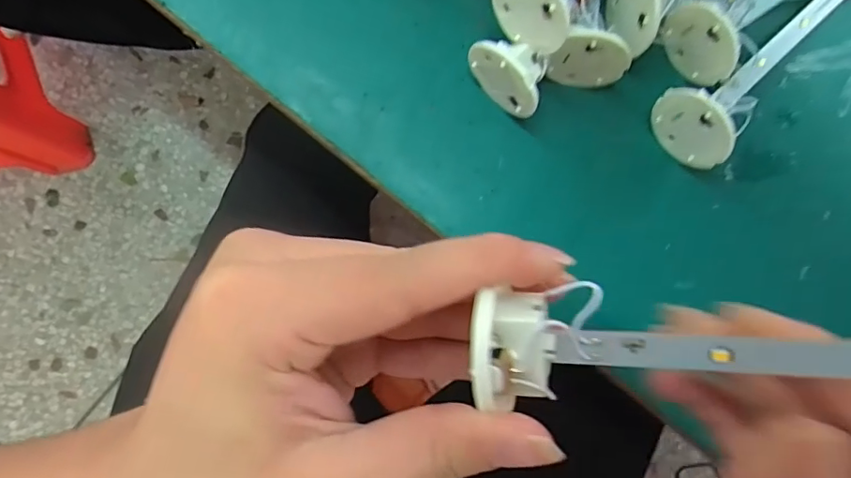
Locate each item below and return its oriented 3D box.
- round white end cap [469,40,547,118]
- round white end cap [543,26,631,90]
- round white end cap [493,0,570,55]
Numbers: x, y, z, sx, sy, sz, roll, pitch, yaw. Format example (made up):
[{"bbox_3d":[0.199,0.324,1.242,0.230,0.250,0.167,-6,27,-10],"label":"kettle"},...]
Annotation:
[{"bbox_3d":[0.038,-0.074,0.237,0.037,0.036,0.019,42,83,1],"label":"round white end cap"},{"bbox_3d":[0.074,-0.081,0.239,0.034,0.035,0.010,10,84,-3],"label":"round white end cap"},{"bbox_3d":[0.043,-0.094,0.218,0.010,0.032,0.038,-38,88,-6],"label":"round white end cap"}]

